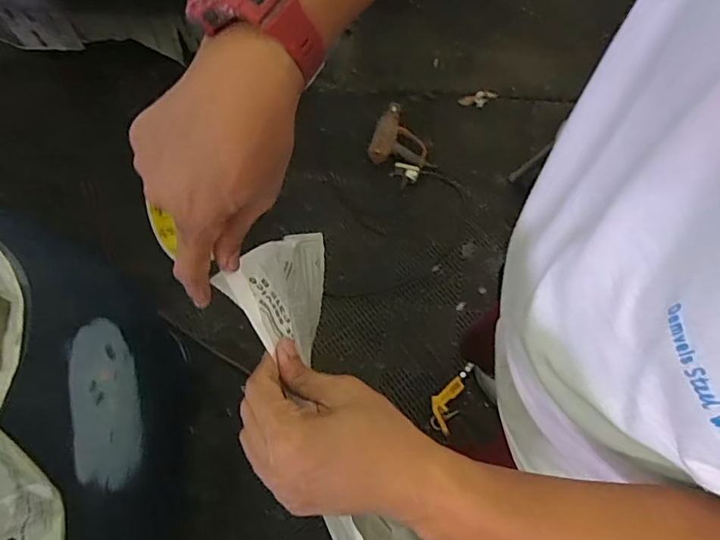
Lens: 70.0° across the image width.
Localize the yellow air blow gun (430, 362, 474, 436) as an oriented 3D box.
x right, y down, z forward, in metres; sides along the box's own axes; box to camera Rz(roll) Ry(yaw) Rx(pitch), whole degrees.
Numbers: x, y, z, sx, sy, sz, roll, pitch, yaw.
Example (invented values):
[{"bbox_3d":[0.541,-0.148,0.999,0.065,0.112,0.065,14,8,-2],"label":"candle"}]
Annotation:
[{"bbox_3d":[0.247,0.341,1.413,0.074,0.023,0.203,25,68,13],"label":"yellow air blow gun"}]

